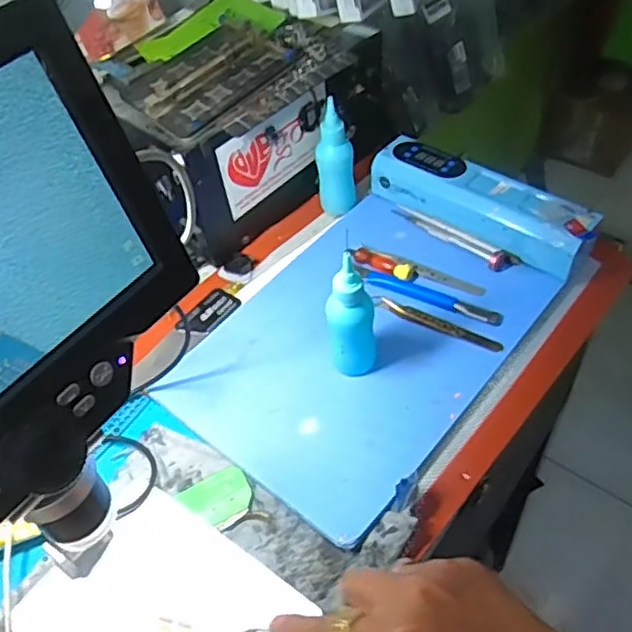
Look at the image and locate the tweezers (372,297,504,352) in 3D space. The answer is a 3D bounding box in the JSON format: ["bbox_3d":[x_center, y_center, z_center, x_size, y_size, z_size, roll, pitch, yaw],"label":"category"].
[{"bbox_3d":[0.100,0.005,0.541,0.110,0.005,0.011,20,54,21],"label":"tweezers"}]

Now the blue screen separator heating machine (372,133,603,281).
[{"bbox_3d":[0.146,-0.104,0.594,0.209,0.043,0.056,31,60,27],"label":"blue screen separator heating machine"}]

